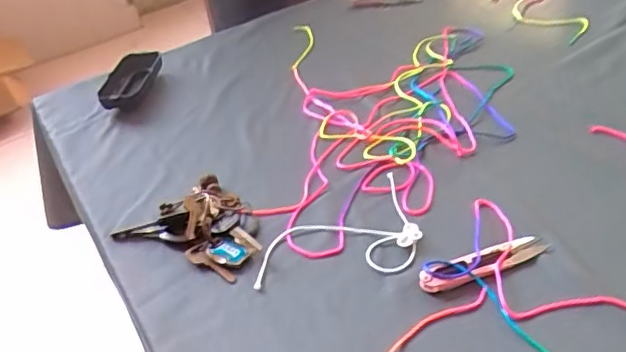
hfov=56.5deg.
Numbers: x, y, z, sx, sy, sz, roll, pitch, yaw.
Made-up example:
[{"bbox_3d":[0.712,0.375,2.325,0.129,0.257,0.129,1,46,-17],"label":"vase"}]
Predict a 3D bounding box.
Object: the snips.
[{"bbox_3d":[0.127,0.064,0.431,0.100,0.009,0.022,-17,40,-11],"label":"snips"}]

